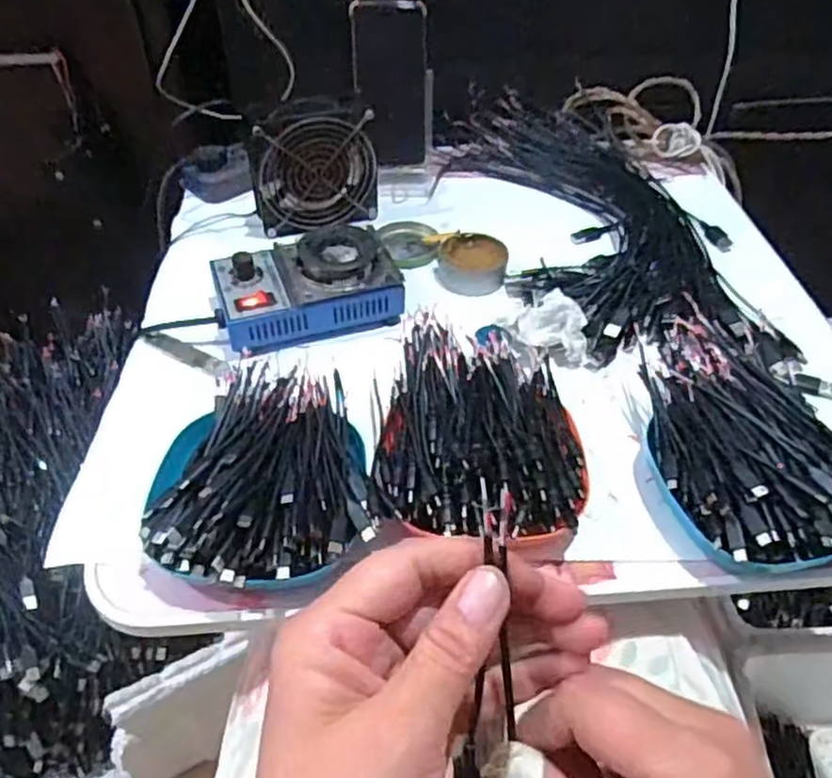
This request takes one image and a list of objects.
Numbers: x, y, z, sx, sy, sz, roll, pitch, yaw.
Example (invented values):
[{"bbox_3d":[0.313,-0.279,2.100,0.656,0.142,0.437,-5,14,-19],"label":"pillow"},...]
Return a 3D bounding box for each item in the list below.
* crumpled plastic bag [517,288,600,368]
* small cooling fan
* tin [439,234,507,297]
[{"bbox_3d":[0.113,-0.055,0.604,0.065,0.039,0.078,-9,48,-9],"label":"crumpled plastic bag"},{"bbox_3d":[-0.100,-0.221,0.706,0.121,0.112,0.056,-12,48,-12],"label":"small cooling fan"},{"bbox_3d":[0.053,-0.118,0.680,0.062,0.030,0.056,-2,47,-3],"label":"tin"}]

